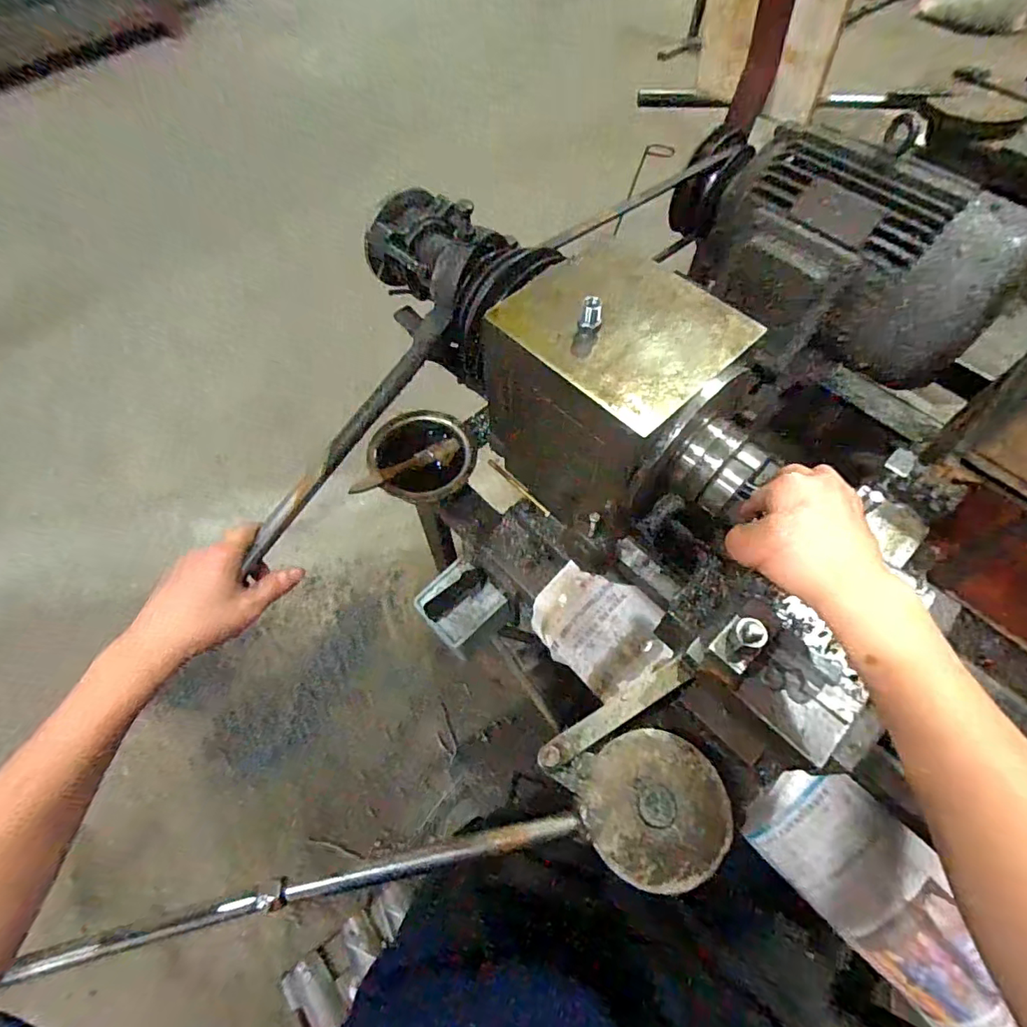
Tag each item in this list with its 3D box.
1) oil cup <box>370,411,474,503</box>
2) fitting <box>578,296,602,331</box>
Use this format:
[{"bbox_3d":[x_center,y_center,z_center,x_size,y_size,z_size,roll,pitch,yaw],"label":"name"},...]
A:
[{"bbox_3d":[-0.116,-0.074,0.668,0.138,0.043,0.120,-16,62,-9],"label":"oil cup"},{"bbox_3d":[0.060,-0.151,0.393,0.015,0.024,0.012,18,62,9],"label":"fitting"}]

